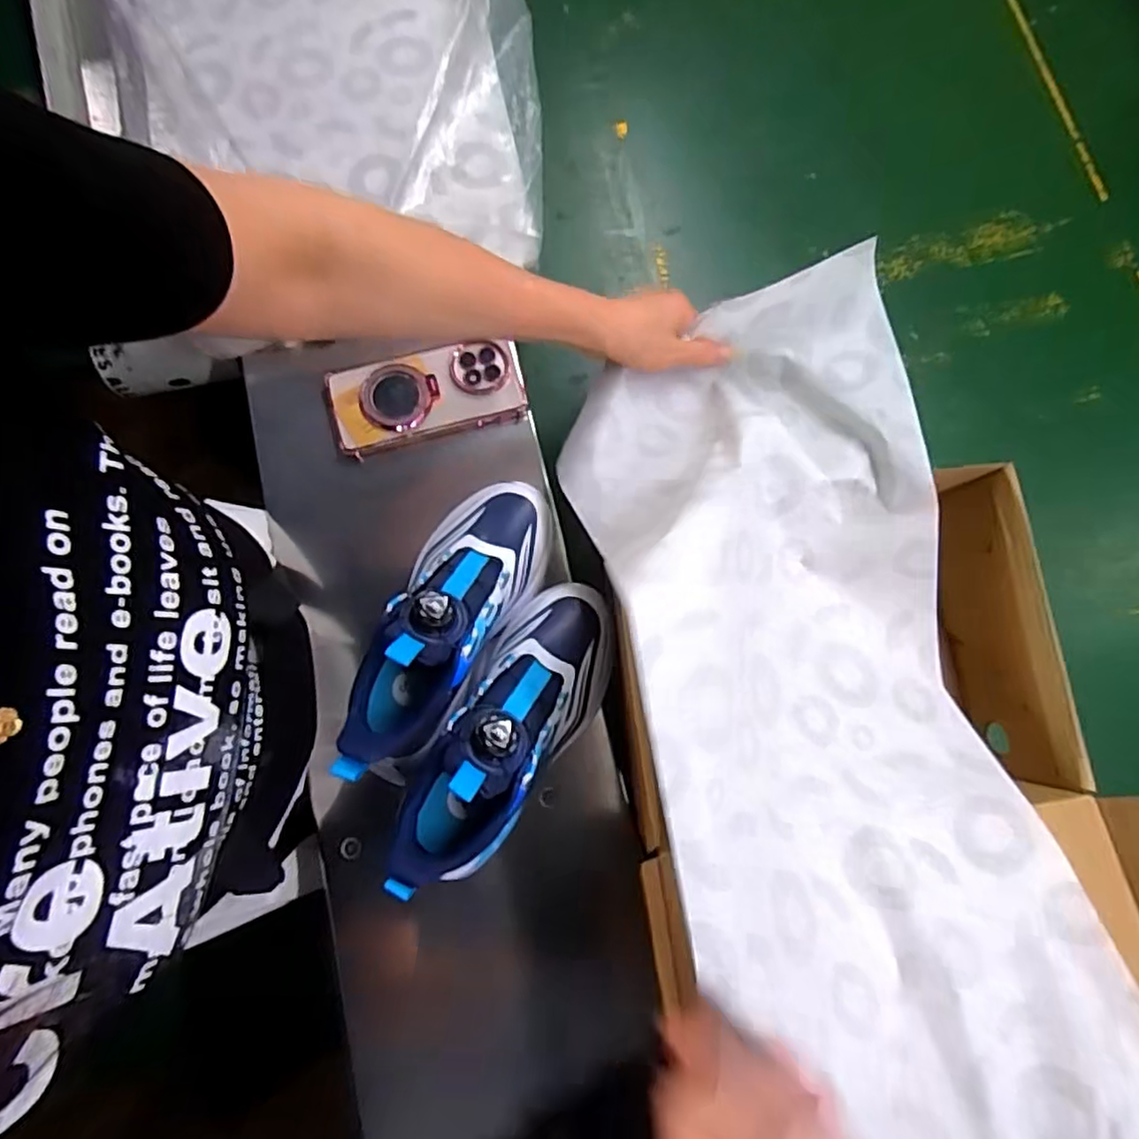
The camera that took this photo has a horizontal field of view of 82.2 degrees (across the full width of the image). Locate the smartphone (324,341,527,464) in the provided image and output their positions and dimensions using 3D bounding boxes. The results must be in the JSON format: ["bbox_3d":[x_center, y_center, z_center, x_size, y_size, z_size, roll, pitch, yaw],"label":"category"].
[{"bbox_3d":[-0.123,-0.148,0.562,0.162,0.019,0.074,-11,79,-3],"label":"smartphone"}]

